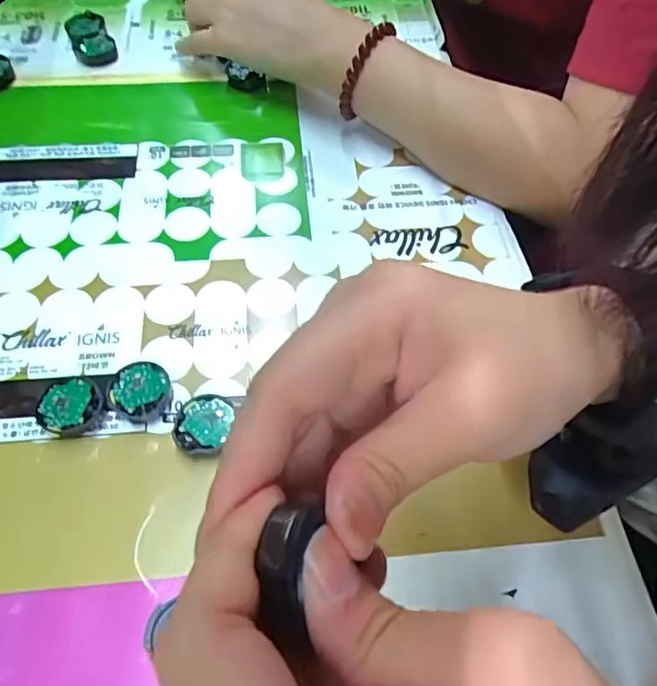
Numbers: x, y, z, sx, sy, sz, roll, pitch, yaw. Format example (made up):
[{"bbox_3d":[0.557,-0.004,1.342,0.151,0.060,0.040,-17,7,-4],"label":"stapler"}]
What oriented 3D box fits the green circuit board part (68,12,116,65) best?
[{"bbox_3d":[-0.185,-0.236,0.428,0.031,0.013,0.060,-24,62,-15],"label":"green circuit board part"}]

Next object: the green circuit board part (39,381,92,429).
[{"bbox_3d":[-0.127,0.031,0.268,0.023,0.010,0.024,1,59,-1],"label":"green circuit board part"}]

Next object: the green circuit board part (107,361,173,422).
[{"bbox_3d":[-0.093,0.025,0.273,0.030,0.010,0.028,1,59,-1],"label":"green circuit board part"}]

